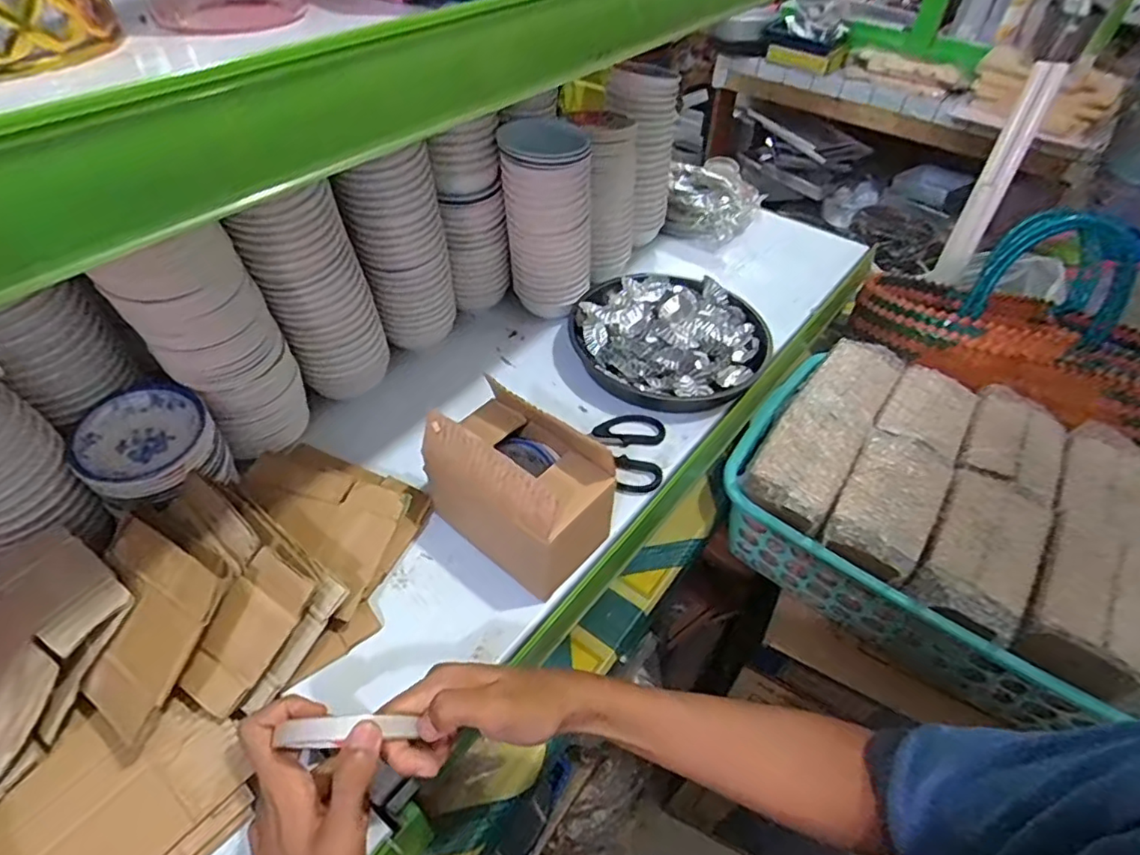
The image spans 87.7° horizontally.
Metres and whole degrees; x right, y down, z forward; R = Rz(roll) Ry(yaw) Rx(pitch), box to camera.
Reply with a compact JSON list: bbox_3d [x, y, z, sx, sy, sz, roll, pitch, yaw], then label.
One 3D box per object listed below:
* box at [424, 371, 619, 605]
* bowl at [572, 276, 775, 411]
[{"bbox_3d":[-0.040,0.043,0.464,0.129,0.112,0.082,33,54,25],"label":"box"},{"bbox_3d":[0.110,-0.100,0.649,0.197,0.058,0.192,1,47,-2],"label":"bowl"}]

